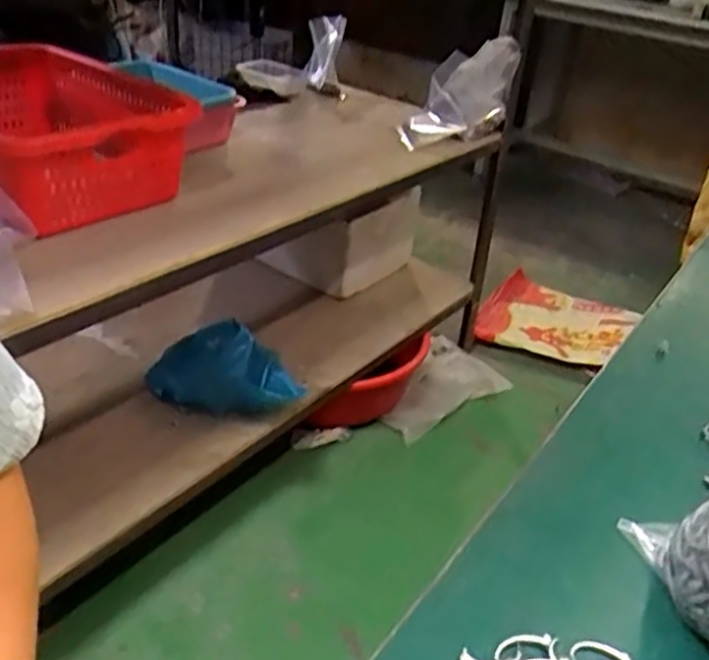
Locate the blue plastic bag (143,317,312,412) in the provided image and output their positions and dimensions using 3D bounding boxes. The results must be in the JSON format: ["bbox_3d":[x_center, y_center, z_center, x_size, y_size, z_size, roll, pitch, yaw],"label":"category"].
[{"bbox_3d":[-0.228,0.062,1.227,0.291,0.196,0.074,12,32,10],"label":"blue plastic bag"}]

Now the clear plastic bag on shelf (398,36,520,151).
[{"bbox_3d":[0.211,-0.482,1.429,0.201,0.191,0.319,11,32,9],"label":"clear plastic bag on shelf"}]

